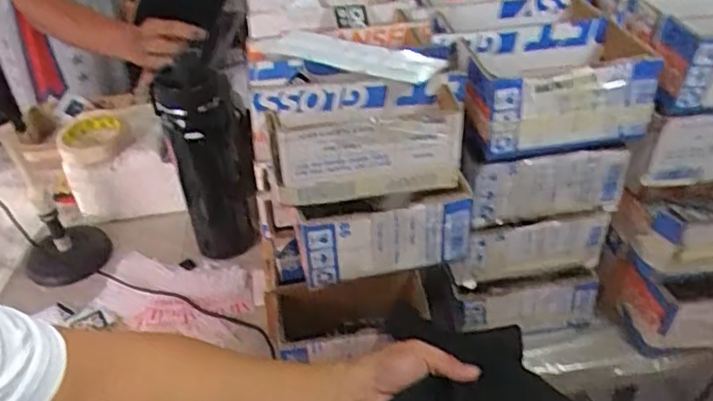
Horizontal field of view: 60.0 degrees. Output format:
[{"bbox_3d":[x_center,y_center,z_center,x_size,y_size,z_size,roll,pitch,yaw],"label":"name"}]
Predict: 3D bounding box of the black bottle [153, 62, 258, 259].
[{"bbox_3d":[-0.176,-0.044,0.763,0.088,0.272,0.091,-13,39,-13],"label":"black bottle"}]

